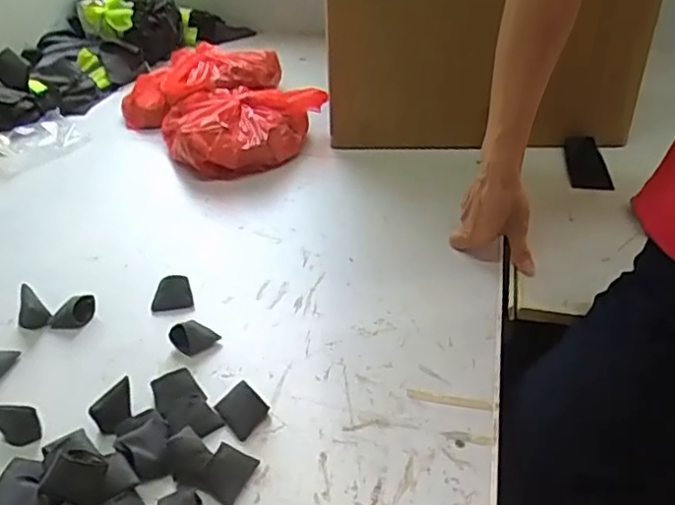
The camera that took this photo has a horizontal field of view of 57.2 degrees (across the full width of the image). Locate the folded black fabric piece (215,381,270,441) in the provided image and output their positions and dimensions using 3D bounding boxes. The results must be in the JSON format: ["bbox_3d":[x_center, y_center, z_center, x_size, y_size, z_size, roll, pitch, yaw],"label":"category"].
[{"bbox_3d":[-0.085,0.135,0.541,0.042,0.021,0.033,30,46,34],"label":"folded black fabric piece"}]

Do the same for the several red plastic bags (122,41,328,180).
[{"bbox_3d":[-0.167,-0.234,0.976,0.260,0.081,0.323,-26,44,-30],"label":"several red plastic bags"}]

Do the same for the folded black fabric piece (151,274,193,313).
[{"bbox_3d":[-0.178,0.042,0.665,0.041,0.021,0.036,-9,38,-12],"label":"folded black fabric piece"}]

